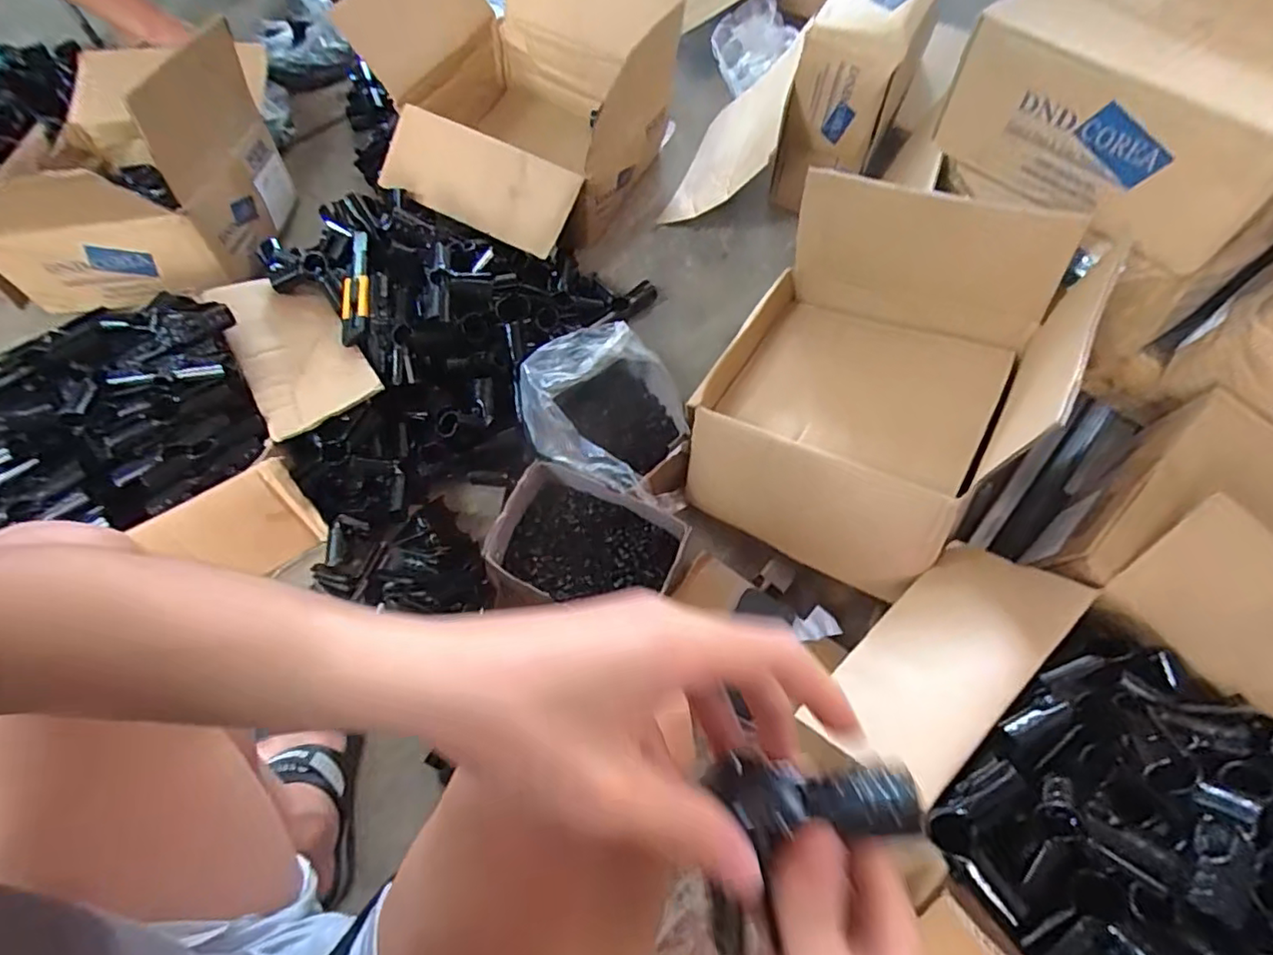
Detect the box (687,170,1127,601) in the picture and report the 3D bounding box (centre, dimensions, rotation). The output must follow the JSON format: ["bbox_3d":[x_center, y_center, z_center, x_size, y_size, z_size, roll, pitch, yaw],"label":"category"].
[{"bbox_3d":[0.267,-0.110,0.709,0.350,0.250,0.377,32,68,14],"label":"box"}]

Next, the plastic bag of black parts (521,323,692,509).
[{"bbox_3d":[-0.040,-0.072,0.794,0.204,0.123,0.236,-3,65,-2],"label":"plastic bag of black parts"}]

